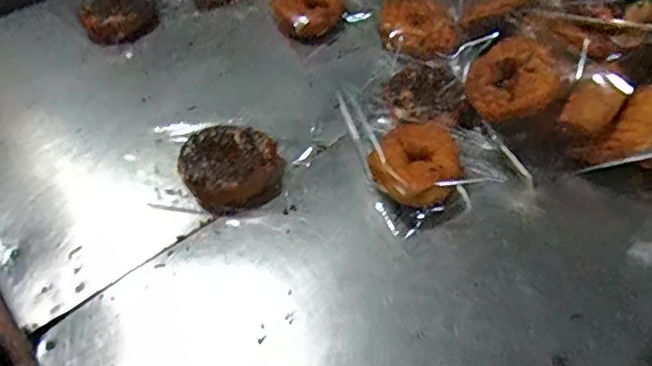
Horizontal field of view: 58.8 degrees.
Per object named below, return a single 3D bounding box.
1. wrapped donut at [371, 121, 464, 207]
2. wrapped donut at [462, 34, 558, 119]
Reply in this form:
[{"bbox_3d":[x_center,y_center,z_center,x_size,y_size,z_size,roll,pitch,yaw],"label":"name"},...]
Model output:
[{"bbox_3d":[0.094,-0.020,0.580,0.094,0.034,0.085,-40,60,-22],"label":"wrapped donut"},{"bbox_3d":[0.189,-0.103,0.591,0.084,0.025,0.081,-7,75,30],"label":"wrapped donut"}]

